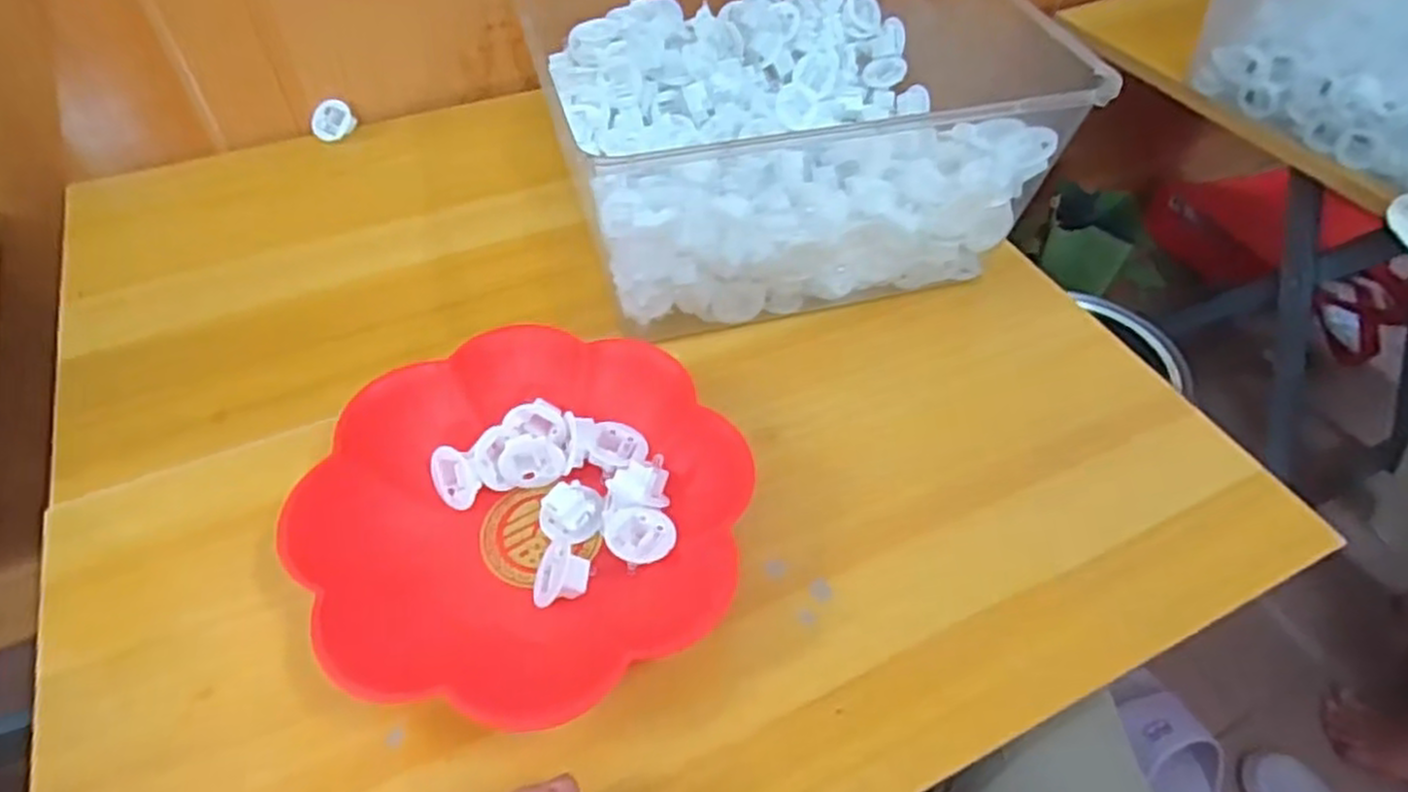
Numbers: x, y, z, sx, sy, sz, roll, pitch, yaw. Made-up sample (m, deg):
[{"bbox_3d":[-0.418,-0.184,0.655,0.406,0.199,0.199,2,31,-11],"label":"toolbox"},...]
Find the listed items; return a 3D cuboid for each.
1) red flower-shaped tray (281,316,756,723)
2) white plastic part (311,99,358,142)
[{"bbox_3d":[-0.083,0.055,0.366,0.190,0.047,0.185,-29,58,-24],"label":"red flower-shaped tray"},{"bbox_3d":[-0.293,-0.217,0.601,0.033,0.028,0.013,-34,33,-10],"label":"white plastic part"}]

